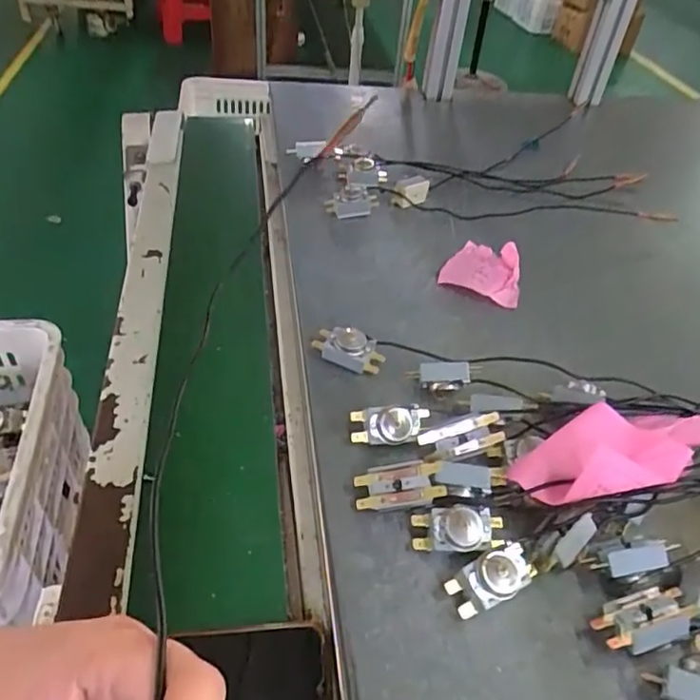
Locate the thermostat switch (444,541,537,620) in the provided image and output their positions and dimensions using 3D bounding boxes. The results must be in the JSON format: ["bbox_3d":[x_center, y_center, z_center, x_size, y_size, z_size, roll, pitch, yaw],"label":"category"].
[{"bbox_3d":[0.088,0.136,0.353,0.057,0.025,0.027,-18,49,-22],"label":"thermostat switch"}]

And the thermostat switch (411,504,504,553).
[{"bbox_3d":[0.070,0.114,0.373,0.058,0.023,0.027,1,44,-5],"label":"thermostat switch"}]

